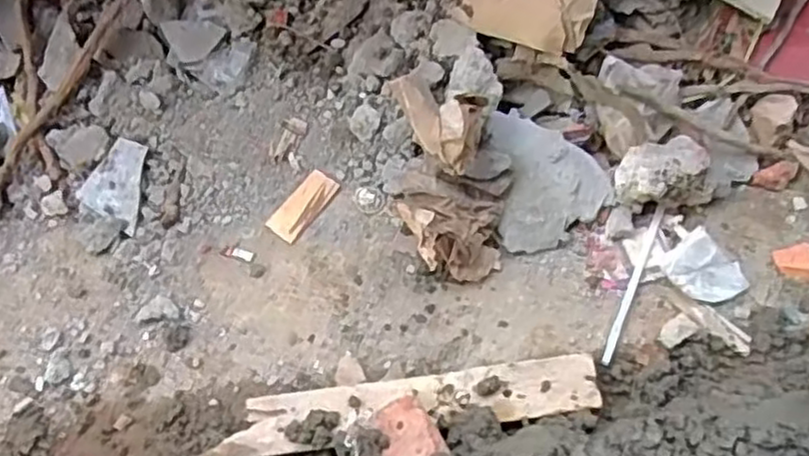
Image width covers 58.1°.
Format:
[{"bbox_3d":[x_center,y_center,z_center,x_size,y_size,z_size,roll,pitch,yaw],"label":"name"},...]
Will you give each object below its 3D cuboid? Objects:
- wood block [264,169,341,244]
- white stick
[{"bbox_3d":[-0.108,-0.025,0.775,0.037,0.004,0.083,34,69,12],"label":"wood block"},{"bbox_3d":[0.235,0.056,0.744,0.009,0.015,0.182,24,65,9],"label":"white stick"}]

